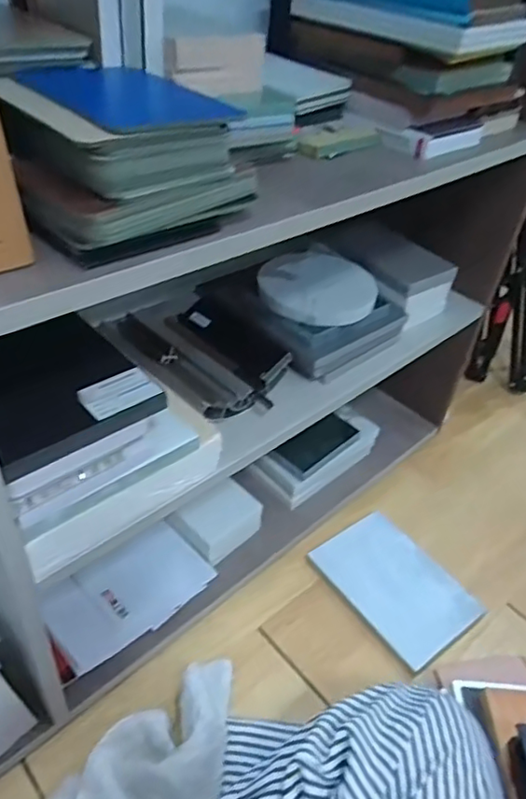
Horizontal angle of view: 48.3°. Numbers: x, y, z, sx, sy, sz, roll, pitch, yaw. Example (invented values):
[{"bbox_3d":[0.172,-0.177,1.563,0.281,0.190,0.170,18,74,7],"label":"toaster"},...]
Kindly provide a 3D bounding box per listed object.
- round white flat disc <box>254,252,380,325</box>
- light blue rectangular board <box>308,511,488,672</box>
[{"bbox_3d":[0.070,-0.145,0.749,0.147,0.031,0.134,4,40,-4],"label":"round white flat disc"},{"bbox_3d":[0.181,0.250,0.802,0.139,0.014,0.199,-26,51,-27],"label":"light blue rectangular board"}]

